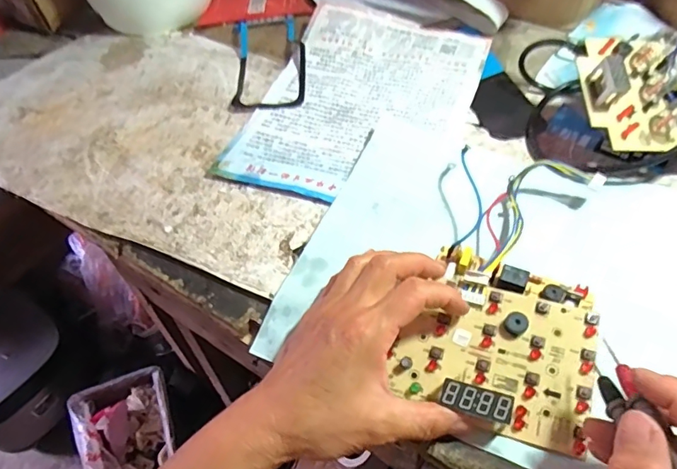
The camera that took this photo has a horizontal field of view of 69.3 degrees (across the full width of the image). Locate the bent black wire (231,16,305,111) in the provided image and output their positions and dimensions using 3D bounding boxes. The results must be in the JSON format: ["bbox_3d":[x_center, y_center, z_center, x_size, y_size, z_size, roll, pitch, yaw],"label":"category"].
[{"bbox_3d":[-0.081,-0.213,0.570,0.084,0.026,0.189,-7,50,0],"label":"bent black wire"}]

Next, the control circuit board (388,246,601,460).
[{"bbox_3d":[0.105,0.064,0.317,0.114,0.027,0.119,16,54,19],"label":"control circuit board"}]

